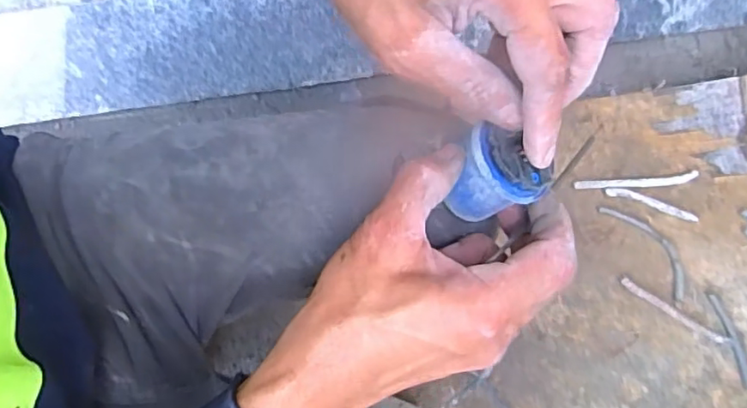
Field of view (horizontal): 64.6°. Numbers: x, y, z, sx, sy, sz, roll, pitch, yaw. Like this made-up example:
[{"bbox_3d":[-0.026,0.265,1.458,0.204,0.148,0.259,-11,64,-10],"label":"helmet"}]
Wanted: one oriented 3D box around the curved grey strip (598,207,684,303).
[{"bbox_3d":[0.360,0.053,0.764,0.046,0.008,0.147,-32,77,-7],"label":"curved grey strip"}]

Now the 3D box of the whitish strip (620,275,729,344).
[{"bbox_3d":[0.373,0.134,0.737,0.140,0.010,0.015,33,78,9],"label":"whitish strip"}]

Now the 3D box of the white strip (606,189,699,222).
[{"bbox_3d":[0.376,-0.001,0.798,0.119,0.006,0.017,20,76,6],"label":"white strip"}]

